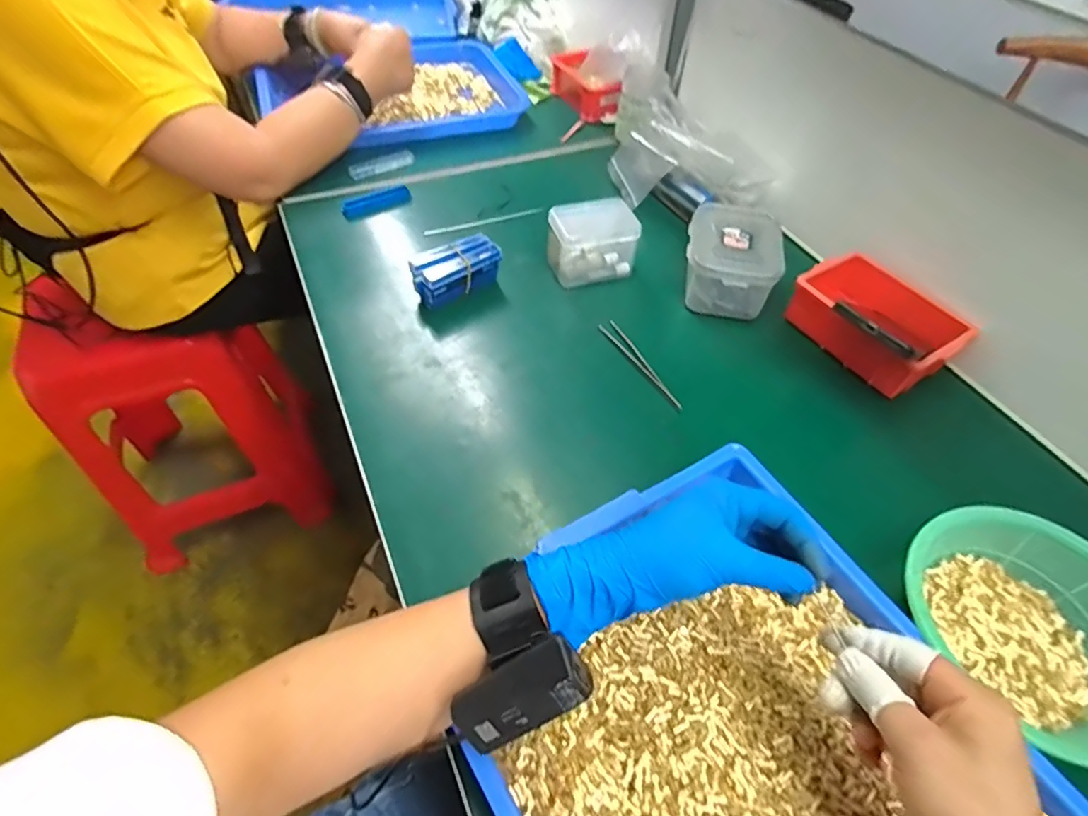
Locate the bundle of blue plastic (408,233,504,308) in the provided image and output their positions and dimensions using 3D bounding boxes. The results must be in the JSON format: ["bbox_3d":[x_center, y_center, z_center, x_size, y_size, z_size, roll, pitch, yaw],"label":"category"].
[{"bbox_3d":[-0.098,-0.148,0.615,0.099,0.049,0.045,-31,60,-24],"label":"bundle of blue plastic"}]

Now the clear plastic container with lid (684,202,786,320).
[{"bbox_3d":[0.205,-0.163,0.630,0.099,0.060,0.125,11,52,5],"label":"clear plastic container with lid"}]

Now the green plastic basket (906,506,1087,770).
[{"bbox_3d":[0.336,0.143,0.389,0.145,0.057,0.157,2,52,-2],"label":"green plastic basket"}]

